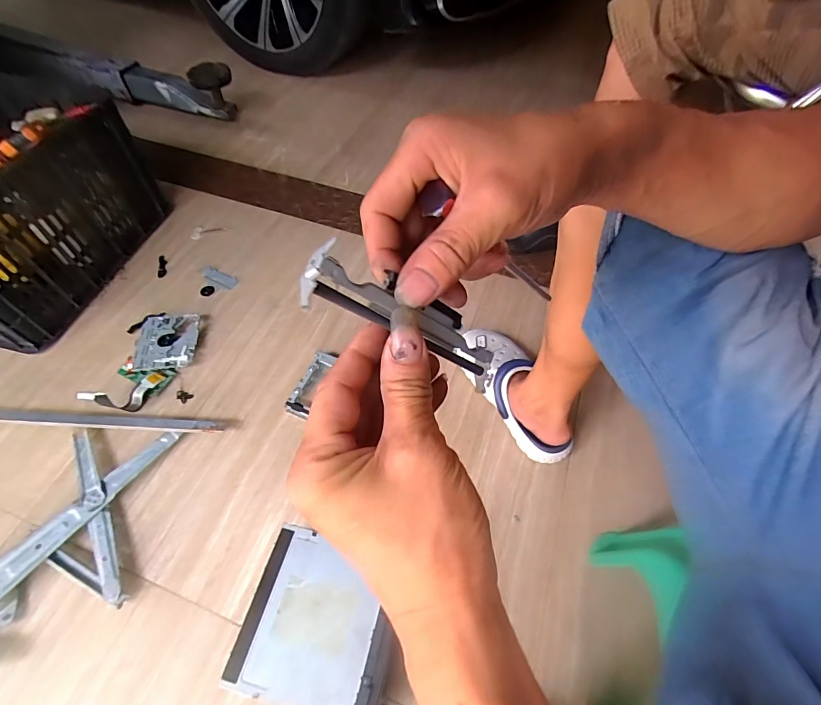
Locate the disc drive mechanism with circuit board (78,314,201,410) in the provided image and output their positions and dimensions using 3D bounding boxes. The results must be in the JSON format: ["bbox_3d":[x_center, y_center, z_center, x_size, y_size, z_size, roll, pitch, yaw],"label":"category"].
[{"bbox_3d":[-0.509,0.001,0.785,0.141,0.092,0.224,-4,59,-4],"label":"disc drive mechanism with circuit board"}]

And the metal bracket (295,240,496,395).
[{"bbox_3d":[0.003,-0.014,0.211,0.129,0.019,0.027,25,47,-40],"label":"metal bracket"}]

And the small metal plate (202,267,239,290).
[{"bbox_3d":[-0.450,-0.174,0.947,0.091,0.006,0.037,23,61,12],"label":"small metal plate"}]

